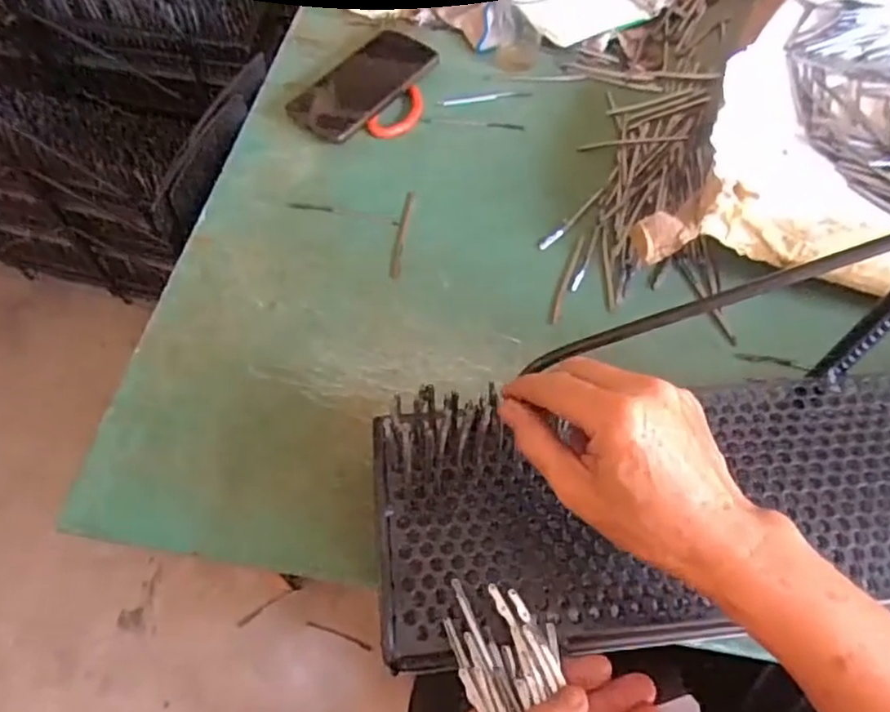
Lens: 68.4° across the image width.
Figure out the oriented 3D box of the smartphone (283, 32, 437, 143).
[{"bbox_3d":[-0.083,-0.280,0.675,0.069,0.005,0.162,41,71,4],"label":"smartphone"}]

